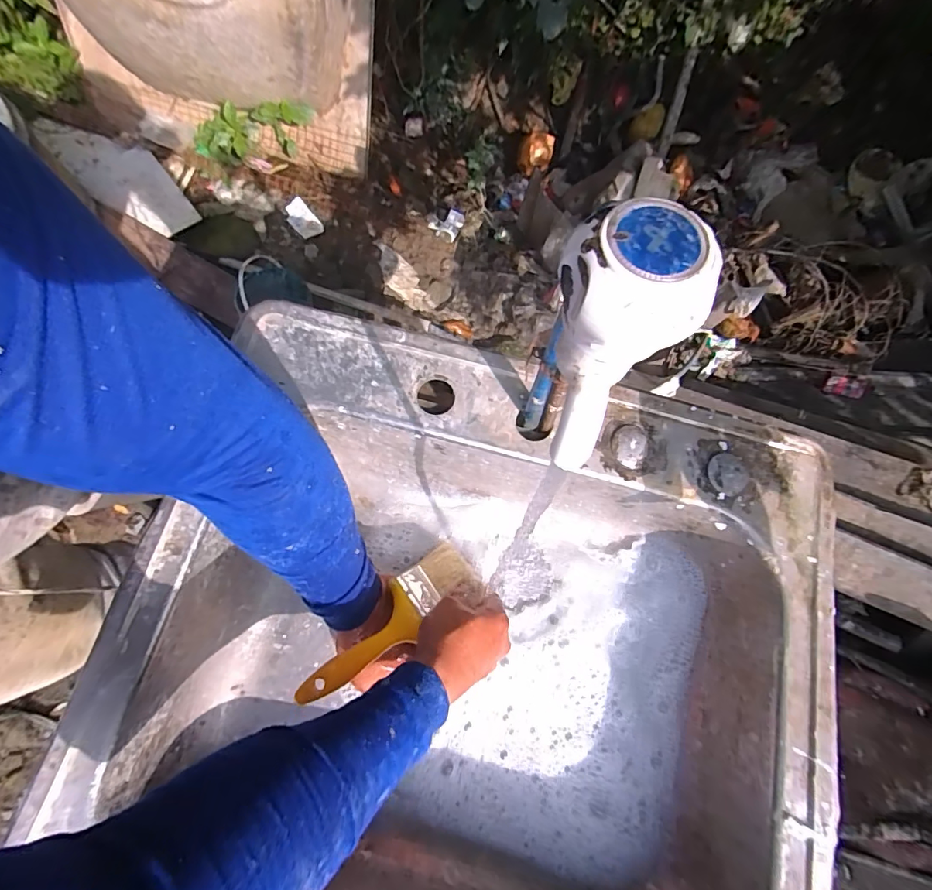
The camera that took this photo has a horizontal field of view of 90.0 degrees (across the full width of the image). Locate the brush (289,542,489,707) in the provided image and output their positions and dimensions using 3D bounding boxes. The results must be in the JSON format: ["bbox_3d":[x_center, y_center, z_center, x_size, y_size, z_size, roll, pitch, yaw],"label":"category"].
[{"bbox_3d":[-0.066,0.175,0.468,0.063,0.023,0.218,45,43,11],"label":"brush"}]

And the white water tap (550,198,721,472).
[{"bbox_3d":[0.048,-0.036,0.174,0.046,0.086,0.056,35,77,9],"label":"white water tap"}]

